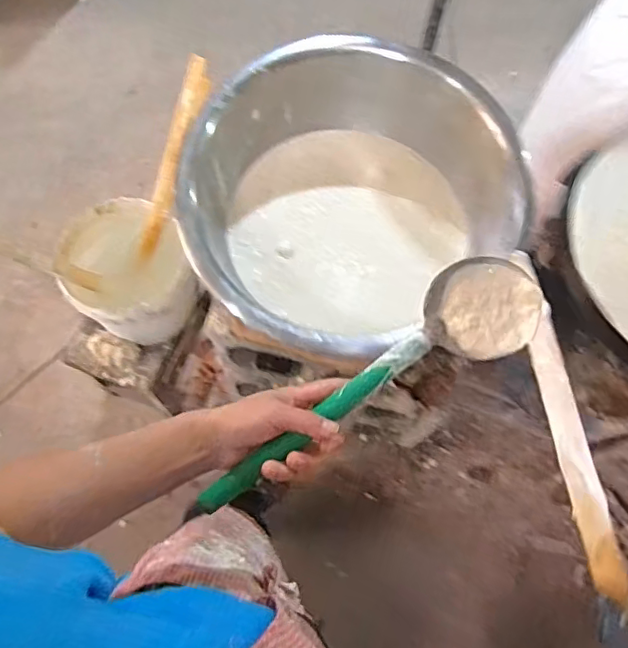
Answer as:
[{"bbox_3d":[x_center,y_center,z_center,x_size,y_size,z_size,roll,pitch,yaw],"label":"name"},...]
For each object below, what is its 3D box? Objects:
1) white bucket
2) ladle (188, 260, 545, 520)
[{"bbox_3d":[-0.348,-0.093,1.108,0.225,0.173,0.219,1,69,-2],"label":"white bucket"},{"bbox_3d":[0.043,0.064,0.490,0.331,0.060,0.087,-35,74,-2],"label":"ladle"}]

